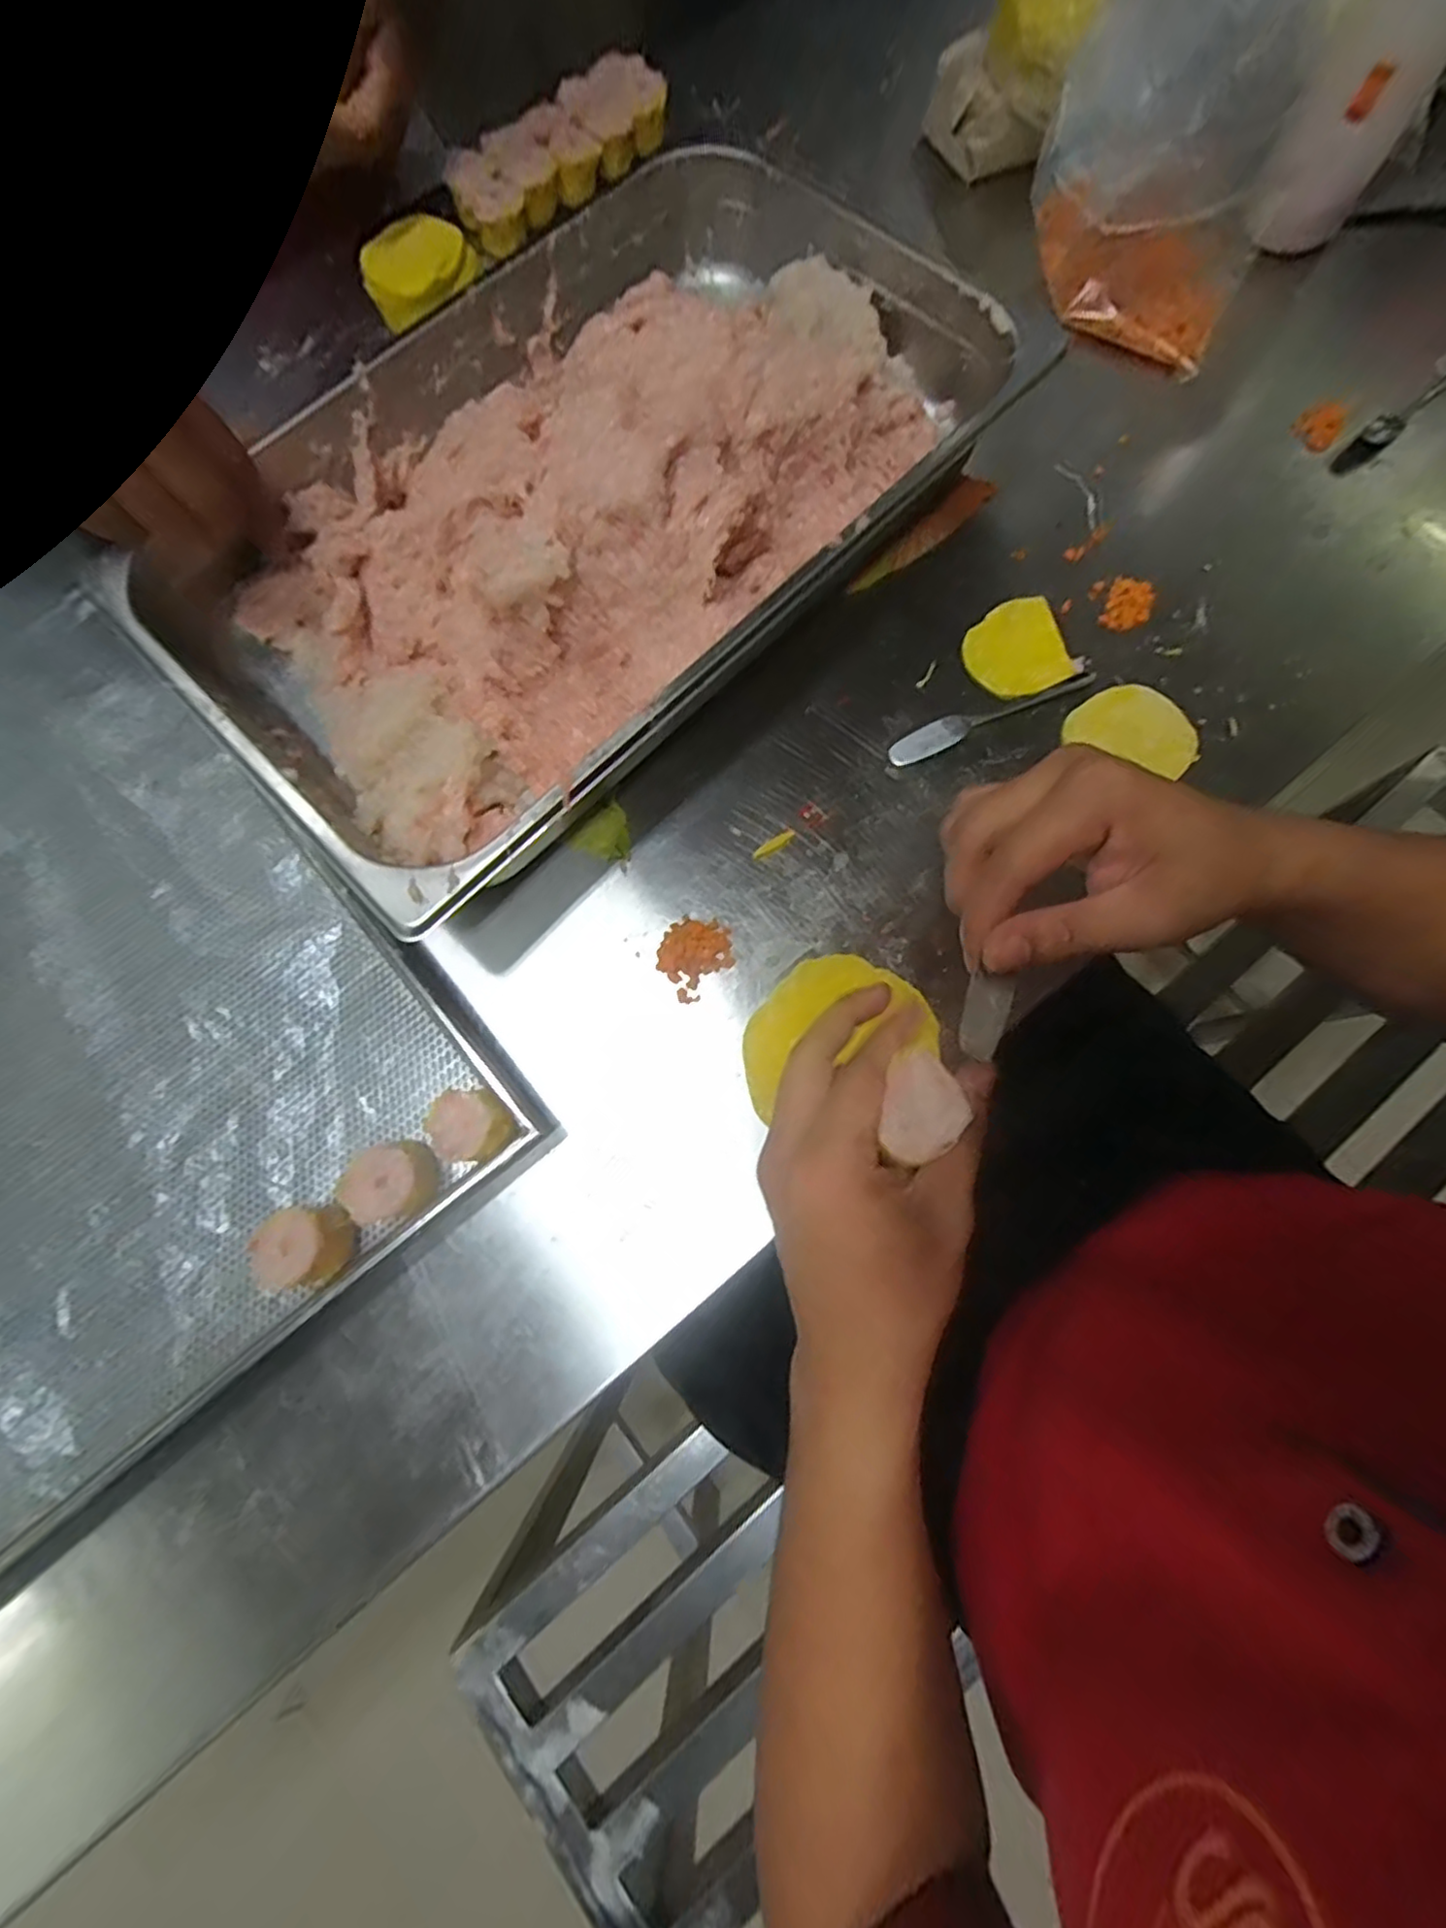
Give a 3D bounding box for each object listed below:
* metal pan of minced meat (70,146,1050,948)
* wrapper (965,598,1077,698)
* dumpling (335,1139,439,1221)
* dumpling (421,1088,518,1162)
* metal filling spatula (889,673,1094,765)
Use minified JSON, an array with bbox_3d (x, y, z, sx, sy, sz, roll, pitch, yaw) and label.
[{"bbox_3d":[-0.083,-0.289,0.405,0.500,0.091,0.316,-44,81,-7],"label":"metal pan of minced meat"},{"bbox_3d":[0.188,-0.200,0.427,0.059,0.007,0.059,-22,79,-3],"label":"wrapper"},{"bbox_3d":[-0.175,0.114,0.357,0.042,0.031,0.037,-16,78,-2],"label":"dumpling"},{"bbox_3d":[-0.135,0.087,0.364,0.048,0.029,0.037,0,78,1],"label":"dumpling"},{"bbox_3d":[0.167,-0.155,0.418,0.134,0.009,0.018,-23,79,-4],"label":"metal filling spatula"}]

